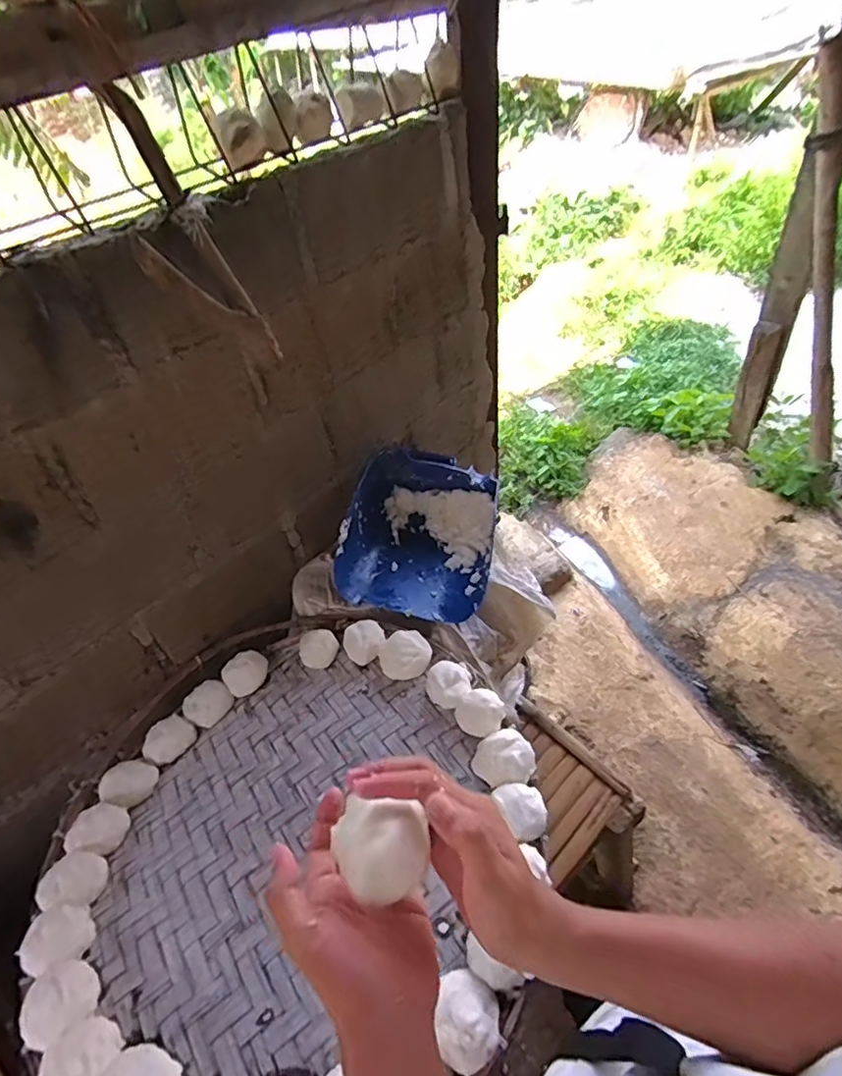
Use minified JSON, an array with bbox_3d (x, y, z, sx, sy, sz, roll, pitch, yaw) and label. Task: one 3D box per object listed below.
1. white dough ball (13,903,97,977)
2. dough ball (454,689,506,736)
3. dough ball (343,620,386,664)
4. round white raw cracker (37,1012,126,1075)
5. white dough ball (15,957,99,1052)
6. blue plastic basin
[{"bbox_3d":[-0.484,0.530,0.739,0.081,0.034,0.077,-4,46,4],"label":"white dough ball"},{"bbox_3d":[0.095,0.279,0.891,0.064,0.044,0.068,-4,46,4],"label":"dough ball"},{"bbox_3d":[-0.102,0.187,1.007,0.074,0.041,0.069,-4,46,4],"label":"dough ball"},{"bbox_3d":[-0.388,0.598,0.631,0.078,0.052,0.082,-4,46,4],"label":"round white raw cracker"},{"bbox_3d":[-0.441,0.566,0.674,0.077,0.051,0.087,-35,52,-24],"label":"white dough ball"},{"bbox_3d":[0.000,-0.010,1.115,0.285,0.137,0.325,6,48,13],"label":"blue plastic basin"}]

